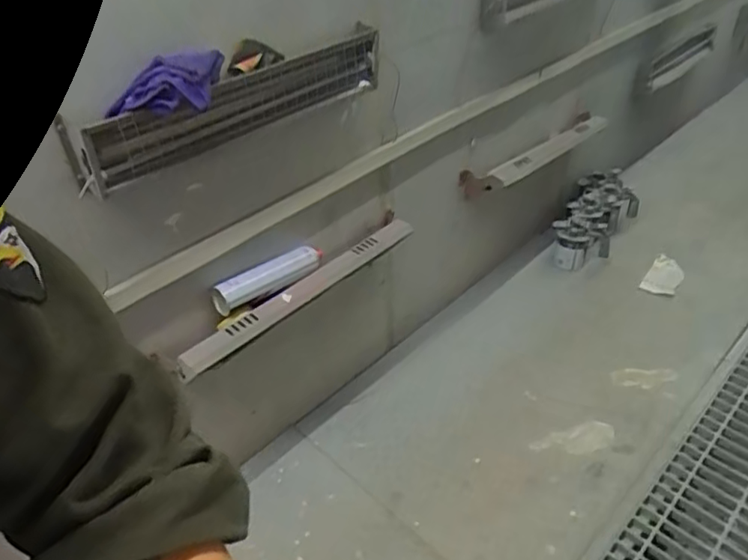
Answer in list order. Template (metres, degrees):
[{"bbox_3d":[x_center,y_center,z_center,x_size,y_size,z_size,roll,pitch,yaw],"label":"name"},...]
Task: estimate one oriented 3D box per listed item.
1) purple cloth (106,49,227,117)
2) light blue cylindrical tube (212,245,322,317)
[{"bbox_3d":[-0.320,-0.302,0.922,0.184,0.072,0.079,-20,38,-19],"label":"purple cloth"},{"bbox_3d":[-0.230,-0.009,1.282,0.258,0.046,0.060,-28,44,-27],"label":"light blue cylindrical tube"}]

